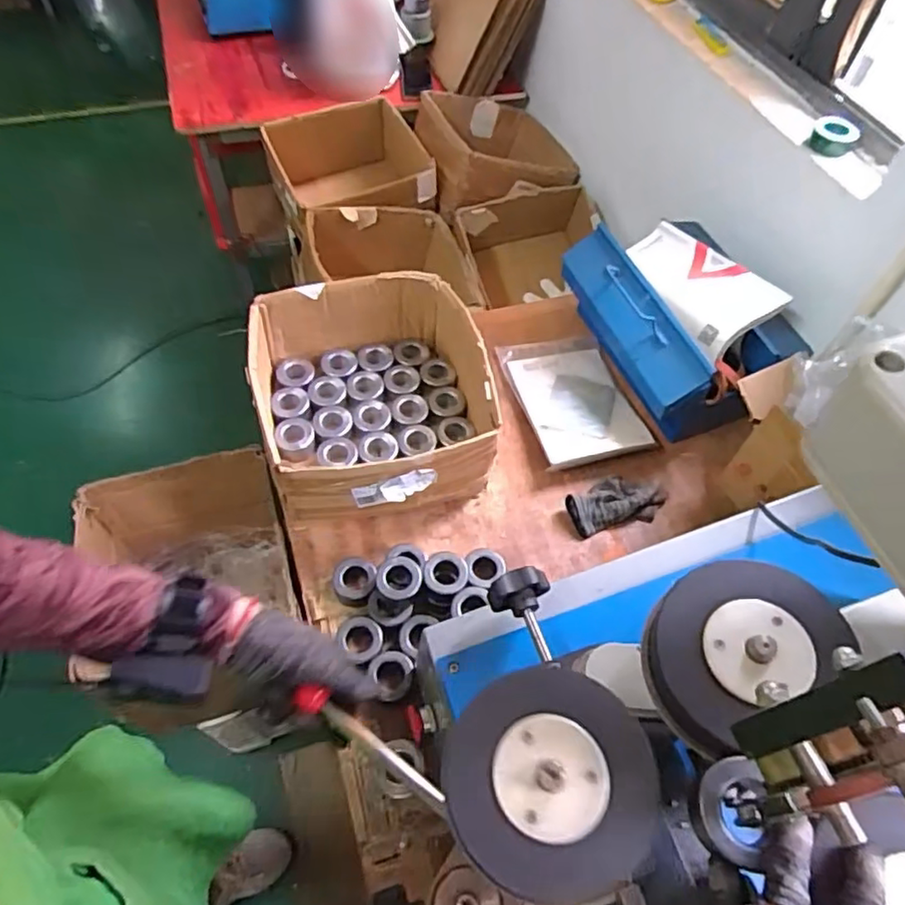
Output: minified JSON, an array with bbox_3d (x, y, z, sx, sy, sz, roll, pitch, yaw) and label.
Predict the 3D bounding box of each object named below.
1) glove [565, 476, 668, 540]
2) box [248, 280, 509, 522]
[{"bbox_3d":[0.259,0.074,0.973,0.156,0.033,0.081,-12,58,-12],"label":"glove"},{"bbox_3d":[-0.114,-0.080,0.964,0.346,0.172,0.351,-14,58,-13],"label":"box"}]

